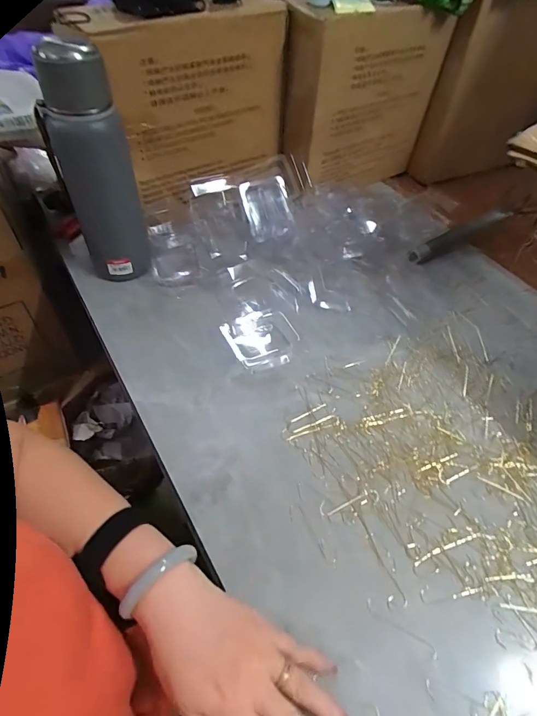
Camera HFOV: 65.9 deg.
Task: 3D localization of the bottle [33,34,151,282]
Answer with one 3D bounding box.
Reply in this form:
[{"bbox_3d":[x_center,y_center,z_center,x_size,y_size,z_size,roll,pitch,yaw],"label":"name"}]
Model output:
[{"bbox_3d":[-0.204,-0.212,0.499,0.082,0.268,0.073,-16,54,-17],"label":"bottle"}]

